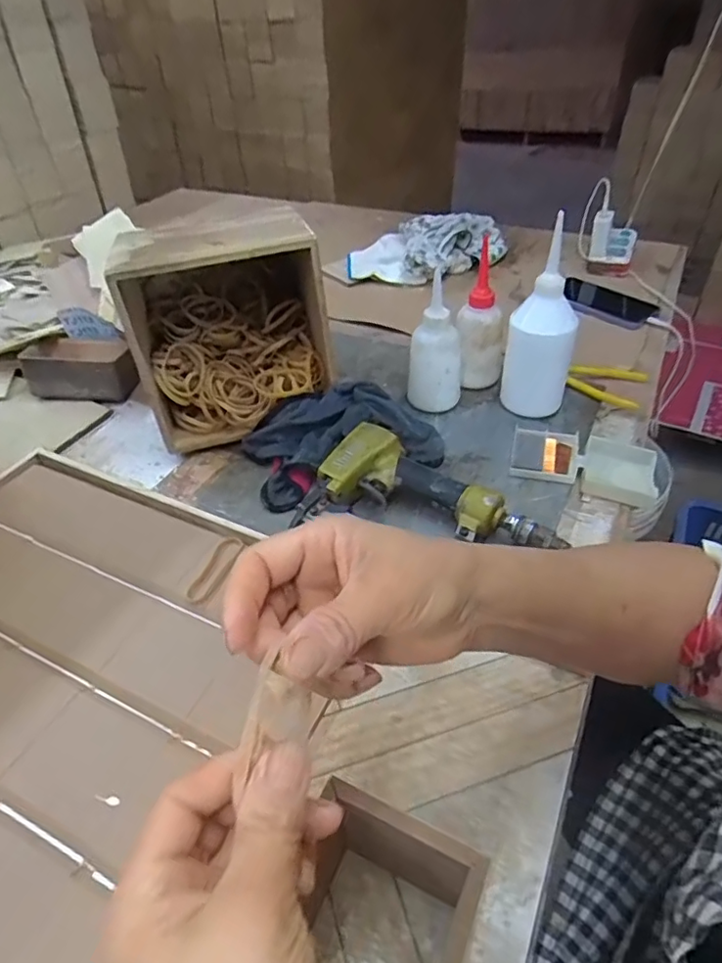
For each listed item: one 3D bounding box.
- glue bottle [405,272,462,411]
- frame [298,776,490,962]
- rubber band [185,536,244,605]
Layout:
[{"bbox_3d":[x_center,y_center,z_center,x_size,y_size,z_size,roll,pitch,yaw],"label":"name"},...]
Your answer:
[{"bbox_3d":[0.086,-0.155,0.663,0.060,0.141,0.051,4,43,7],"label":"glue bottle"},{"bbox_3d":[0.005,0.225,0.289,0.089,0.089,0.087,19,46,21],"label":"frame"},{"bbox_3d":[-0.129,0.078,0.512,0.023,0.007,0.076,15,46,13],"label":"rubber band"}]

